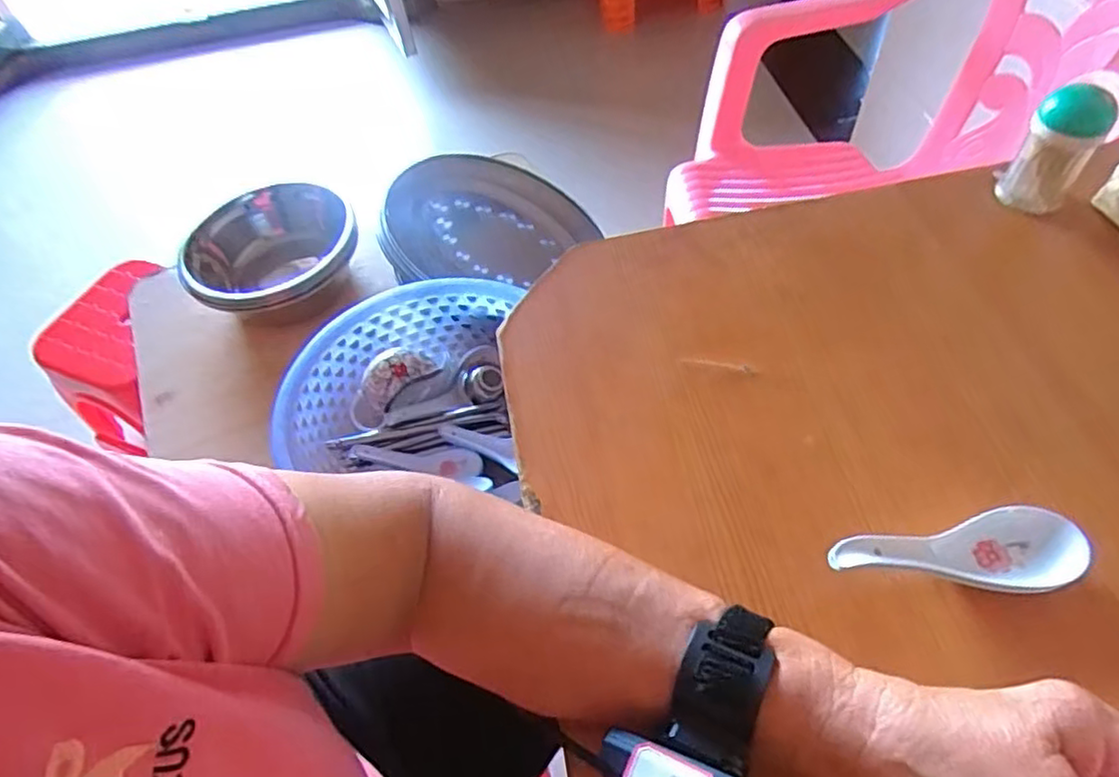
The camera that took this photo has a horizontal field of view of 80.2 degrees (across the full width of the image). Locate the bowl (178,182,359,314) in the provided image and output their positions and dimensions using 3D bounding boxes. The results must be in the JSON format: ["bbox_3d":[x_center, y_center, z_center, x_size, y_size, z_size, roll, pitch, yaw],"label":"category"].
[{"bbox_3d":[-0.352,-0.163,0.826,0.198,0.085,0.196,-3,55,4],"label":"bowl"}]

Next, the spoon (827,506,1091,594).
[{"bbox_3d":[0.206,0.089,0.346,0.131,0.035,0.041,-9,54,-3],"label":"spoon"}]

